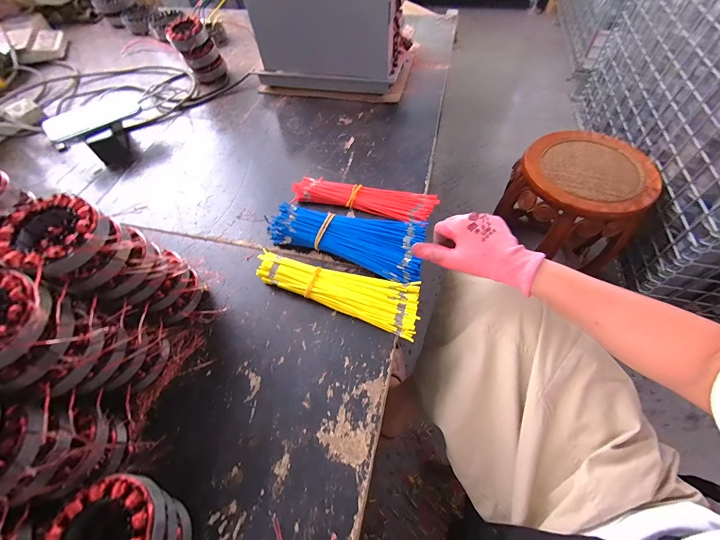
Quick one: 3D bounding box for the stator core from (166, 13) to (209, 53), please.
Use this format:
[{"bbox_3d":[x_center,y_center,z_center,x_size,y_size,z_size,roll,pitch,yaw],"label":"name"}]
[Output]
[{"bbox_3d":[-0.411,-0.562,0.745,0.087,0.040,0.088,-28,60,-14],"label":"stator core"}]

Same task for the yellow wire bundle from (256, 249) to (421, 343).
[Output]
[{"bbox_3d":[-0.031,0.020,0.452,0.238,0.025,0.072,19,62,15],"label":"yellow wire bundle"}]

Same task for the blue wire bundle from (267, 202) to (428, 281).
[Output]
[{"bbox_3d":[-0.021,-0.053,0.488,0.237,0.030,0.093,15,61,11],"label":"blue wire bundle"}]

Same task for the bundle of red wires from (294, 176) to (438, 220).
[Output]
[{"bbox_3d":[0.006,-0.124,0.542,0.243,0.021,0.059,10,60,11],"label":"bundle of red wires"}]

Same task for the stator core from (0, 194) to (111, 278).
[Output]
[{"bbox_3d":[-0.298,-0.033,0.312,0.095,0.035,0.082,38,67,24],"label":"stator core"}]

